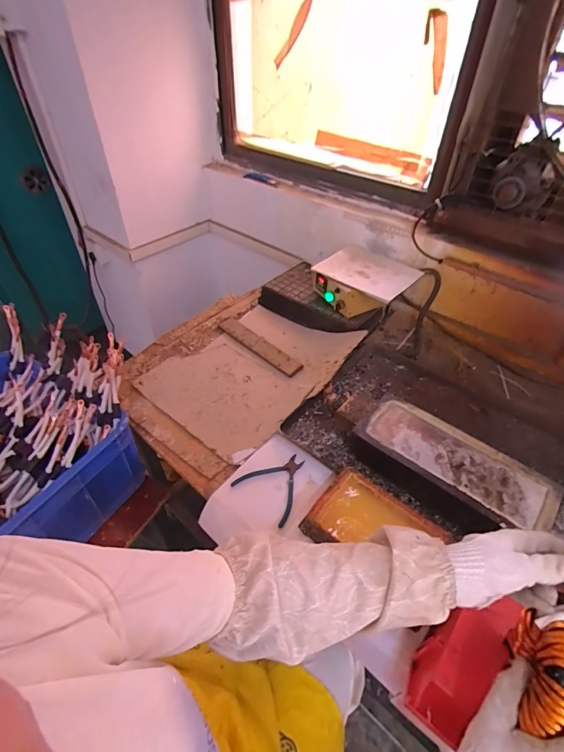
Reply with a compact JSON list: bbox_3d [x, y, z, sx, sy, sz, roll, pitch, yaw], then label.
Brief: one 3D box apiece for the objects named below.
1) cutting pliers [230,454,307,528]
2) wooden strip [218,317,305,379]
[{"bbox_3d":[-0.010,0.203,0.730,0.122,0.008,0.127,29,50,26],"label":"cutting pliers"},{"bbox_3d":[-0.066,-0.086,1.035,0.058,0.015,0.295,-32,53,-30],"label":"wooden strip"}]

